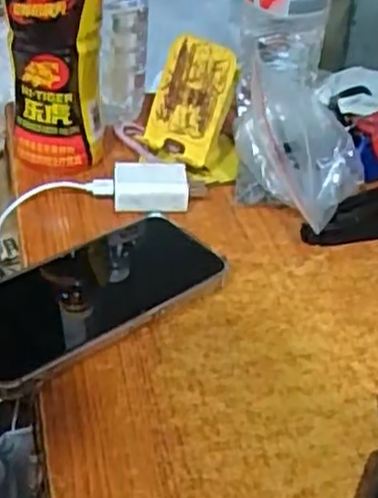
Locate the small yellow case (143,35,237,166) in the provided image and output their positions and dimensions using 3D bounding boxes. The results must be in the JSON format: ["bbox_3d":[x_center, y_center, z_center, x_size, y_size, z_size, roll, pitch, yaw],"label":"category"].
[{"bbox_3d":[-0.001,-0.114,0.556,0.057,0.093,0.013,27,23,25],"label":"small yellow case"}]

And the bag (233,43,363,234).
[{"bbox_3d":[0.081,-0.081,0.537,0.092,0.090,0.135,6,36,3],"label":"bag"}]

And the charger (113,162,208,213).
[{"bbox_3d":[-0.021,-0.046,0.536,0.068,0.022,0.045,0,37,-5],"label":"charger"}]

